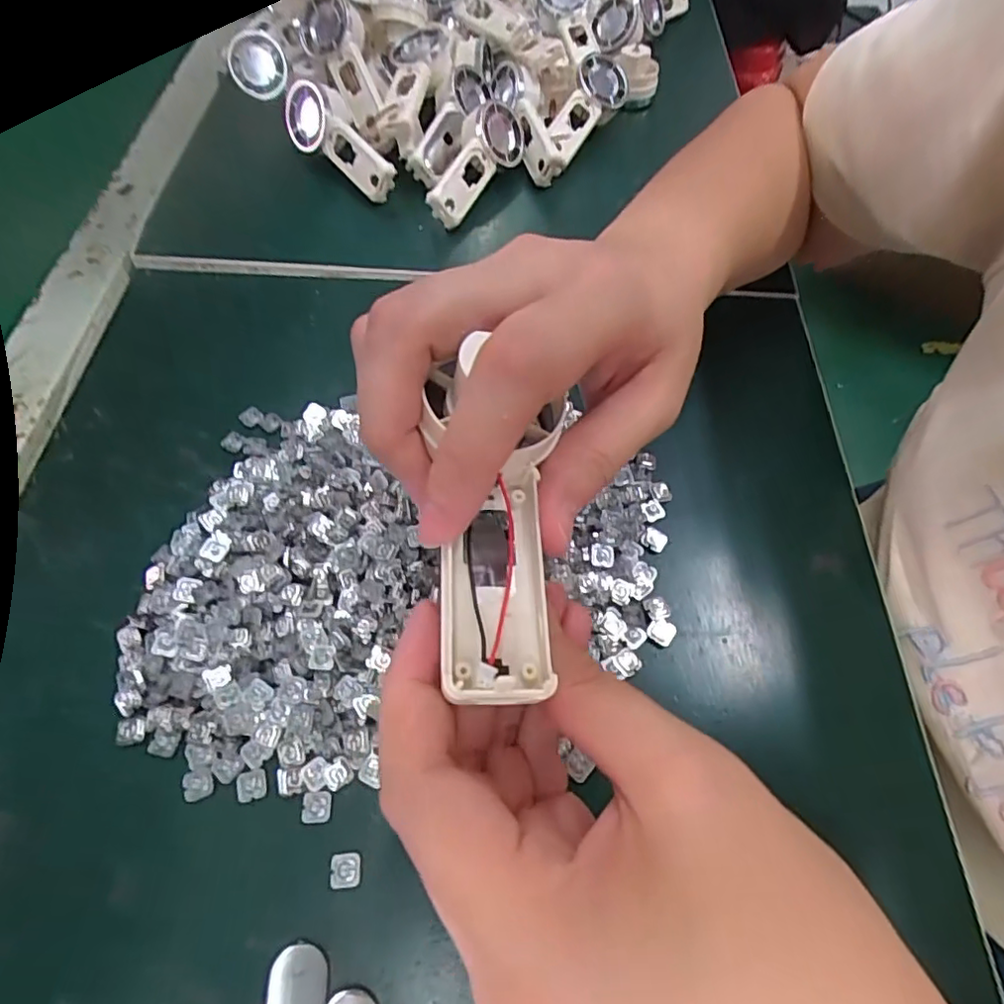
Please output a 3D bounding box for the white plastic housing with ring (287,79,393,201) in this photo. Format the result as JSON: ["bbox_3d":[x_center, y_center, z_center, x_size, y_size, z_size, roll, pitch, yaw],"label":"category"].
[{"bbox_3d":[-0.106,-0.244,0.403,0.096,0.040,0.024,42,35,12],"label":"white plastic housing with ring"}]

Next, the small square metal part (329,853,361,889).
[{"bbox_3d":[-0.055,0.129,0.208,0.011,0.004,0.010,-4,60,-4],"label":"small square metal part"}]

